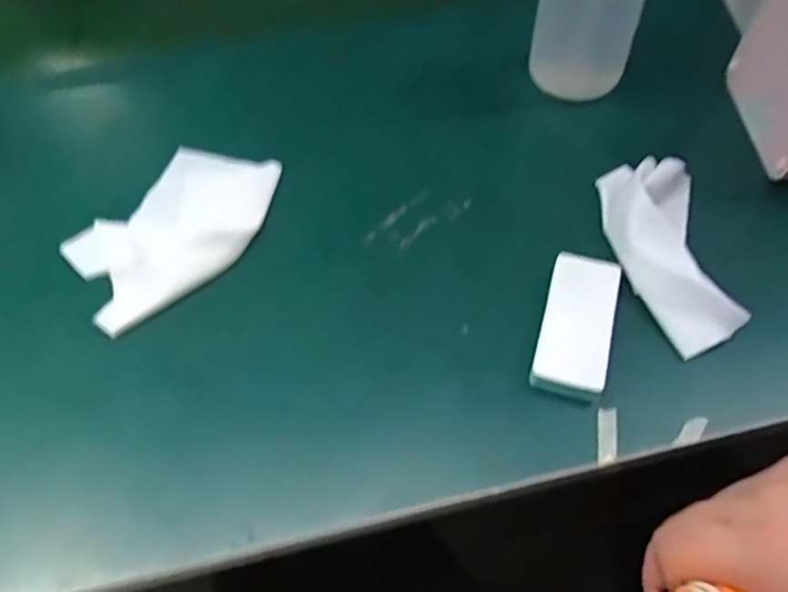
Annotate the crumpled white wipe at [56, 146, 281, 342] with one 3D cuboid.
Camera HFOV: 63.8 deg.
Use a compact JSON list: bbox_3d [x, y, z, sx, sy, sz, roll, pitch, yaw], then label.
[{"bbox_3d":[-0.153,-0.049,0.442,0.106,0.011,0.158,31,62,22],"label":"crumpled white wipe"}]

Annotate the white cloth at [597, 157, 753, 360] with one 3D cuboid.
[{"bbox_3d":[0.178,-0.033,0.408,0.064,0.035,0.136,-6,55,-1],"label":"white cloth"}]

